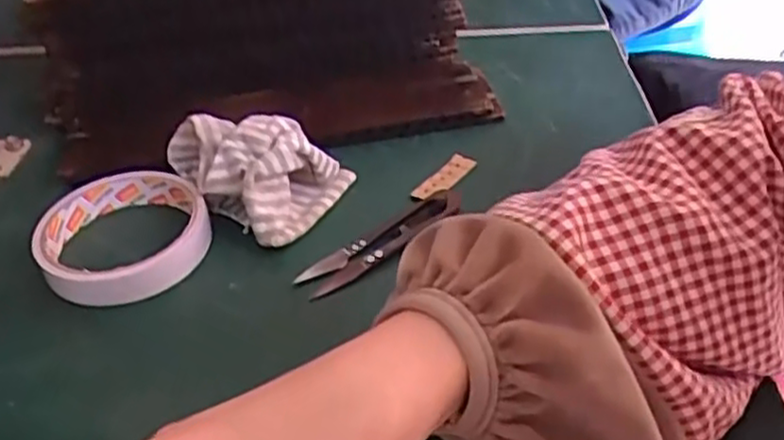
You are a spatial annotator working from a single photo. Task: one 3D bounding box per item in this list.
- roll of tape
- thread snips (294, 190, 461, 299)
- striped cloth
[{"bbox_3d":[-0.142,0.009,0.399,0.086,0.023,0.088,-3,39,2],"label":"roll of tape"},{"bbox_3d":[-0.005,0.010,0.388,0.027,0.013,0.098,29,50,35],"label":"thread snips"},{"bbox_3d":[-0.075,-0.034,0.427,0.077,0.042,0.101,-33,47,-31],"label":"striped cloth"}]

